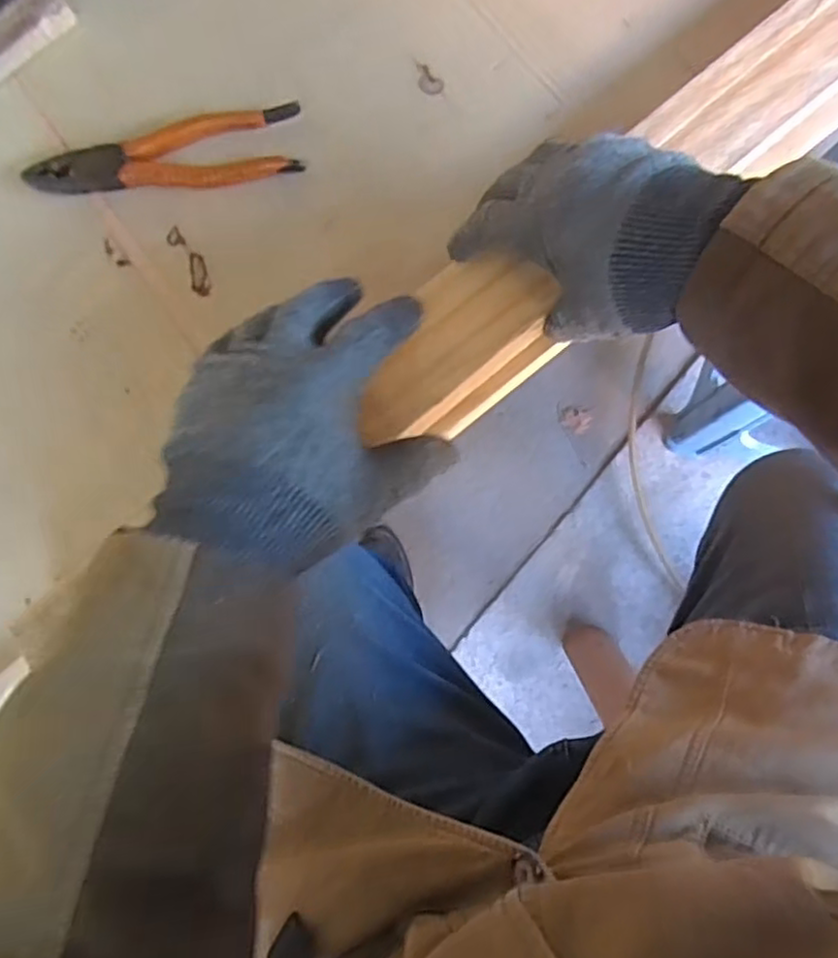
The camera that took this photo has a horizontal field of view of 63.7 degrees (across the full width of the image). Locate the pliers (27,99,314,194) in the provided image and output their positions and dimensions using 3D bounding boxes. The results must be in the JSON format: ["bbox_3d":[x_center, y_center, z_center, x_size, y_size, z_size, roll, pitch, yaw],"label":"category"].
[{"bbox_3d":[-0.181,-0.228,0.480,0.196,0.012,0.052,-6,82,5],"label":"pliers"}]

